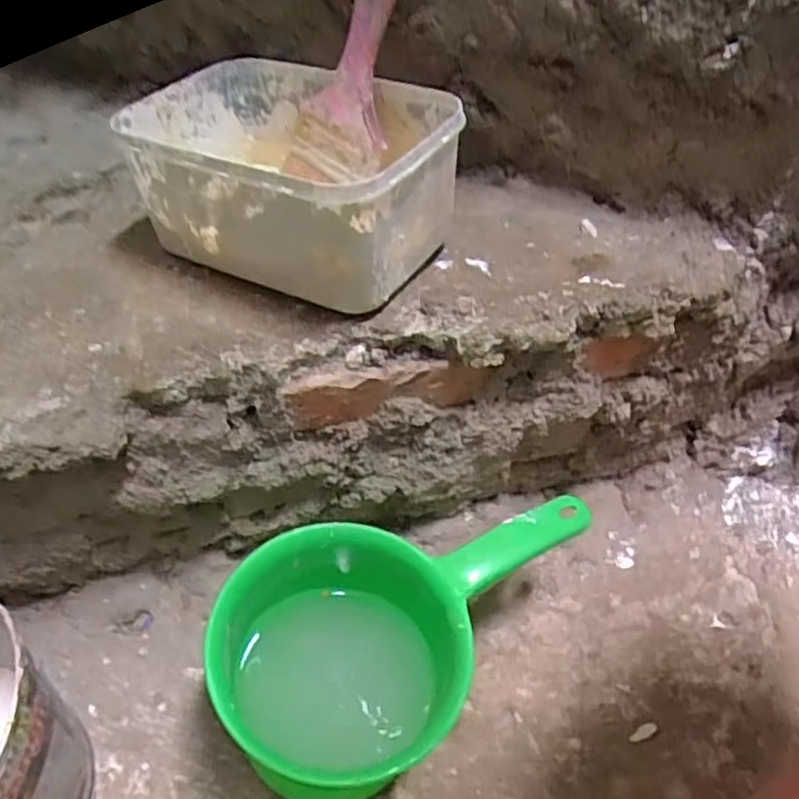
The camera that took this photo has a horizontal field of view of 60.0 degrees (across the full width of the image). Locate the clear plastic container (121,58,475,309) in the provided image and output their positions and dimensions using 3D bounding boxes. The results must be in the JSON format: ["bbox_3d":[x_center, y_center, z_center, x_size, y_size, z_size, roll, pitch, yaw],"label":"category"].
[{"bbox_3d":[-0.069,-0.138,0.445,0.191,0.109,0.132,26,49,20],"label":"clear plastic container"}]

